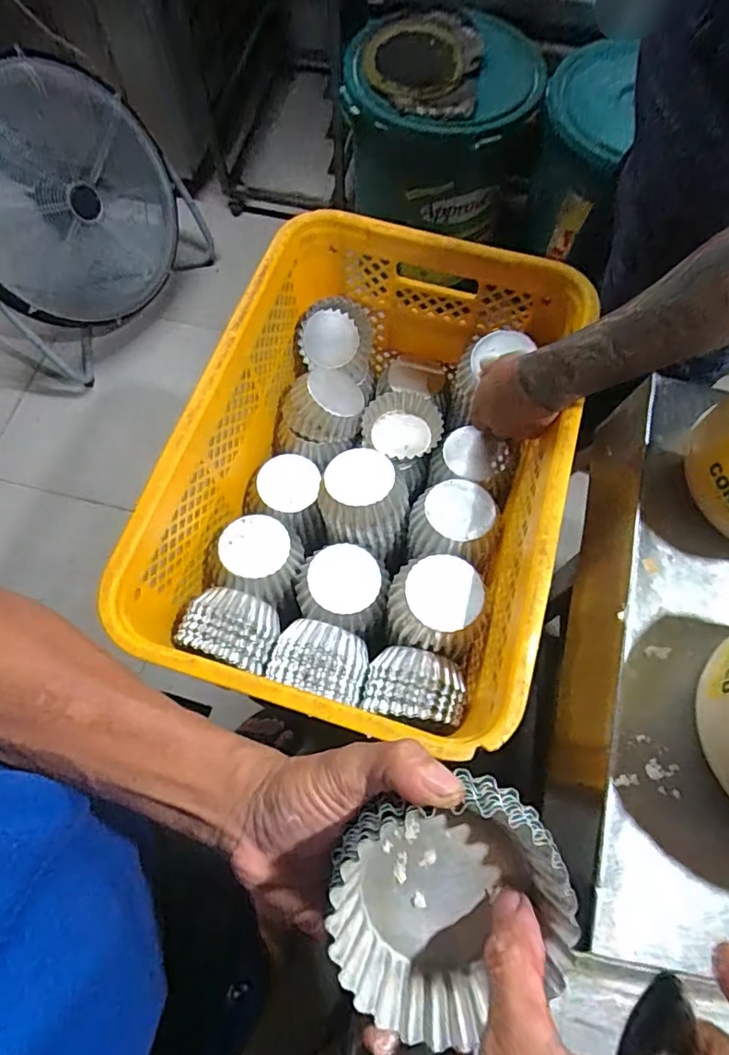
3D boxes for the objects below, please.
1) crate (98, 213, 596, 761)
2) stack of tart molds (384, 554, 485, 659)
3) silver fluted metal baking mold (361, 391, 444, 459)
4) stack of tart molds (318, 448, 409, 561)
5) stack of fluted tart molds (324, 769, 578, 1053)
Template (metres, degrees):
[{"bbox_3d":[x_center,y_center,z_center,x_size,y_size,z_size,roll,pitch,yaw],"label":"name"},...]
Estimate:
[{"bbox_3d":[0.016,-0.073,0.594,0.351,0.191,0.492,16,69,5],"label":"crate"},{"bbox_3d":[0.070,0.078,0.542,0.097,0.052,0.095,-10,69,-5],"label":"stack of tart molds"},{"bbox_3d":[0.050,-0.130,0.692,0.095,0.032,0.085,24,70,8],"label":"silver fluted metal baking mold"},{"bbox_3d":[0.000,-0.030,0.614,0.099,0.083,0.101,10,69,3],"label":"stack of tart molds"},{"bbox_3d":[0.033,0.166,0.245,0.102,0.046,0.093,-34,92,-3],"label":"stack of fluted tart molds"}]

